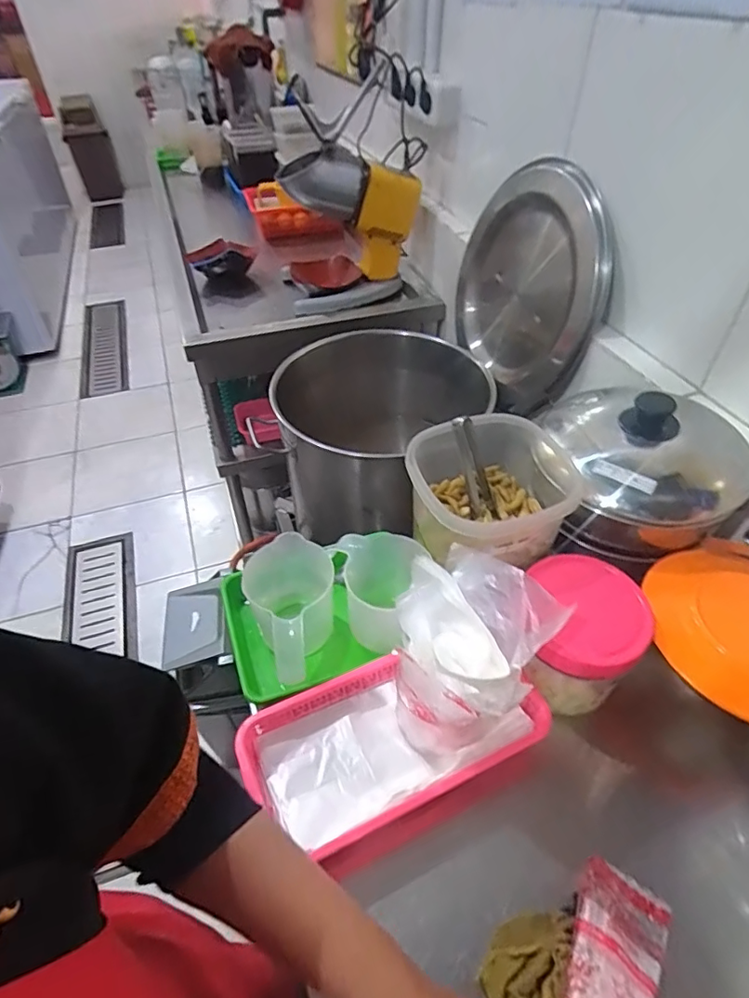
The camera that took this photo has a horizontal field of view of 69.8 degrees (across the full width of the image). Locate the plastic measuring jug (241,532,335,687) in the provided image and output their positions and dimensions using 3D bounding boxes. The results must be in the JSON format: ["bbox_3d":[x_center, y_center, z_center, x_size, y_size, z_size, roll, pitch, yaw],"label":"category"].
[{"bbox_3d":[-0.091,0.116,0.598,0.093,0.104,0.117,-9,45,-7],"label":"plastic measuring jug"}]

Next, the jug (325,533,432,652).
[{"bbox_3d":[0.008,0.106,0.614,0.099,0.110,0.082,-2,45,0],"label":"jug"}]

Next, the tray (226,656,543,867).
[{"bbox_3d":[0.019,0.227,0.517,0.274,0.038,0.135,-19,48,-16],"label":"tray"}]

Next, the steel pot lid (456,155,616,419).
[{"bbox_3d":[0.263,-0.360,0.908,0.046,0.325,0.366,-3,52,-30],"label":"steel pot lid"}]

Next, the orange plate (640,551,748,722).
[{"bbox_3d":[0.359,0.129,0.521,0.145,0.036,0.184,-29,51,-25],"label":"orange plate"}]

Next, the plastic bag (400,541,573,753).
[{"bbox_3d":[0.082,0.147,0.498,0.121,0.163,0.127,33,55,30],"label":"plastic bag"}]

